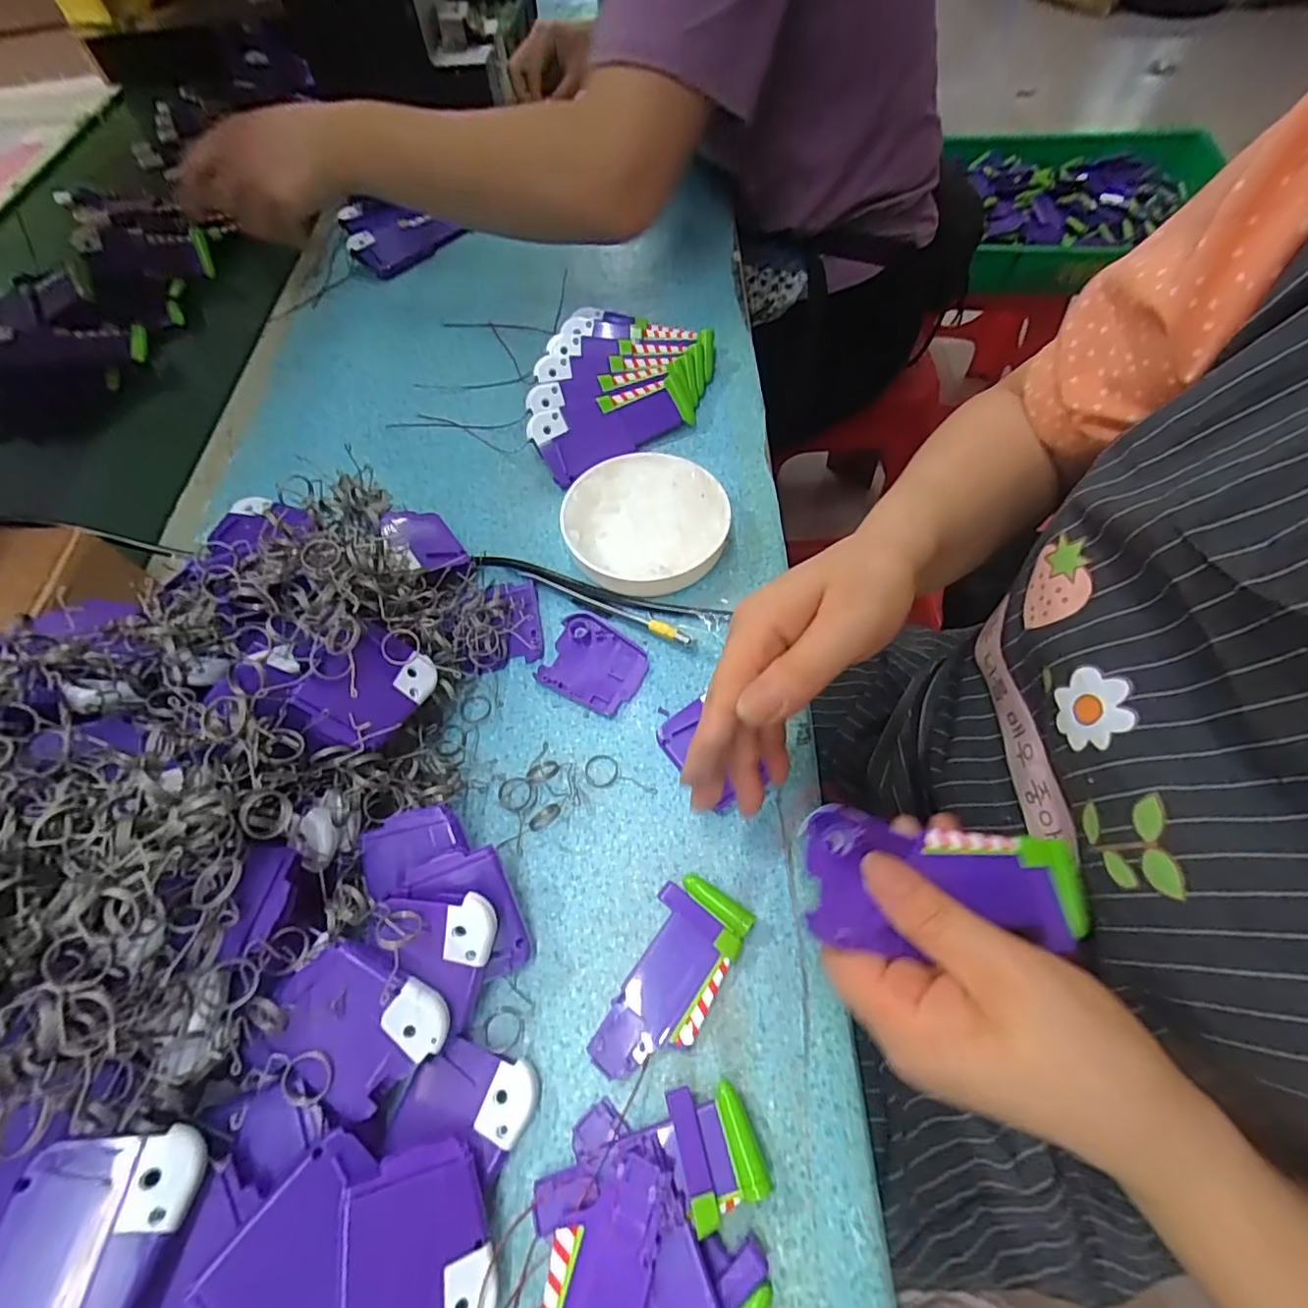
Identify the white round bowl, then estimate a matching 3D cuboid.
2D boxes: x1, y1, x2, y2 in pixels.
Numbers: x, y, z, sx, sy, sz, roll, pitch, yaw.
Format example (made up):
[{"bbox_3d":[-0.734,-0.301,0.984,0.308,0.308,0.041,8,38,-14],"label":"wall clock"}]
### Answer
[{"bbox_3d":[-0.005,-0.086,0.384,0.105,0.030,0.101,-1,61,1],"label":"white round bowl"}]

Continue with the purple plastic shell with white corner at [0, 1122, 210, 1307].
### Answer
[{"bbox_3d":[-0.186,0.193,0.189,0.049,0.013,0.062,19,45,-11],"label":"purple plastic shell with white corner"}]

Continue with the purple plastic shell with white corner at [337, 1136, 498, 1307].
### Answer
[{"bbox_3d":[-0.087,0.218,0.213,0.049,0.012,0.061,0,61,-32],"label":"purple plastic shell with white corner"}]

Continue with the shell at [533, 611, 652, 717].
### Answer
[{"bbox_3d":[-0.035,0.005,0.351,0.060,0.008,0.052,25,64,14],"label":"shell"}]

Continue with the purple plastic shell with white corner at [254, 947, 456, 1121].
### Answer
[{"bbox_3d":[-0.123,0.151,0.238,0.063,0.007,0.050,38,75,0],"label":"purple plastic shell with white corner"}]

